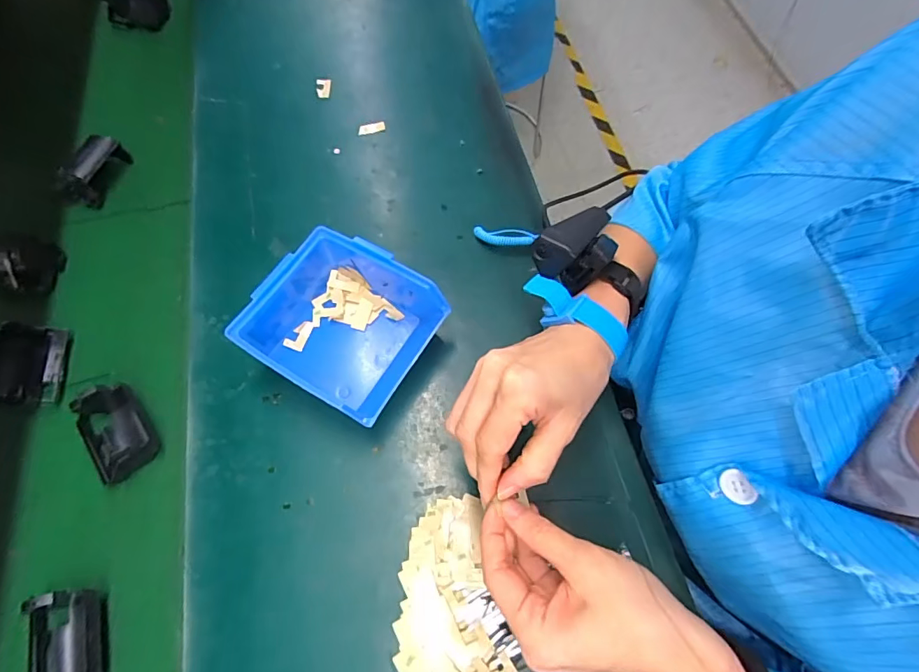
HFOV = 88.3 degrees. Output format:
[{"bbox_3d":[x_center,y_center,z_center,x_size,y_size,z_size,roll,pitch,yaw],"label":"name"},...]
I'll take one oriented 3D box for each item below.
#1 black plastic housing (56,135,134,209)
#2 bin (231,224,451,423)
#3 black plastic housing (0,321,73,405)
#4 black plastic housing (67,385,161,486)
[{"bbox_3d":[-0.386,-0.175,0.498,0.036,0.059,0.076,40,72,18],"label":"black plastic housing"},{"bbox_3d":[-0.101,-0.013,0.402,0.140,0.067,0.124,30,70,14],"label":"bin"},{"bbox_3d":[-0.377,0.022,0.414,0.049,0.037,0.076,-8,65,-2],"label":"black plastic housing"},{"bbox_3d":[-0.286,0.078,0.386,0.051,0.032,0.068,-31,68,-12],"label":"black plastic housing"}]

